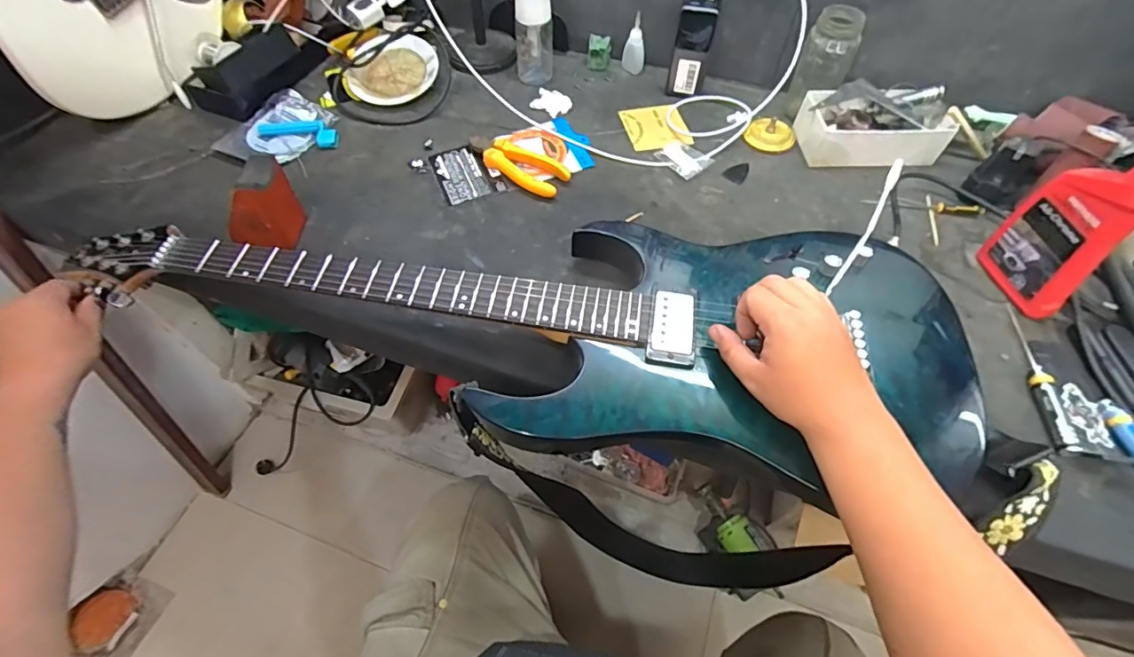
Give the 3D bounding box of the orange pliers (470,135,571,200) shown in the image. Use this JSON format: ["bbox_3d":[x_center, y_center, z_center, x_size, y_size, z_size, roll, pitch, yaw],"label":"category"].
[{"bbox_3d":[-0.066,-0.228,0.691,0.153,0.019,0.065,36,64,21],"label":"orange pliers"}]

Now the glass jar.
[{"bbox_3d":[0.349,-0.354,0.703,0.069,0.135,0.073,24,60,14],"label":"glass jar"}]

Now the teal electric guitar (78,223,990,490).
[{"bbox_3d":[-0.073,-0.020,0.520,0.904,0.053,0.263,7,58,5],"label":"teal electric guitar"}]

